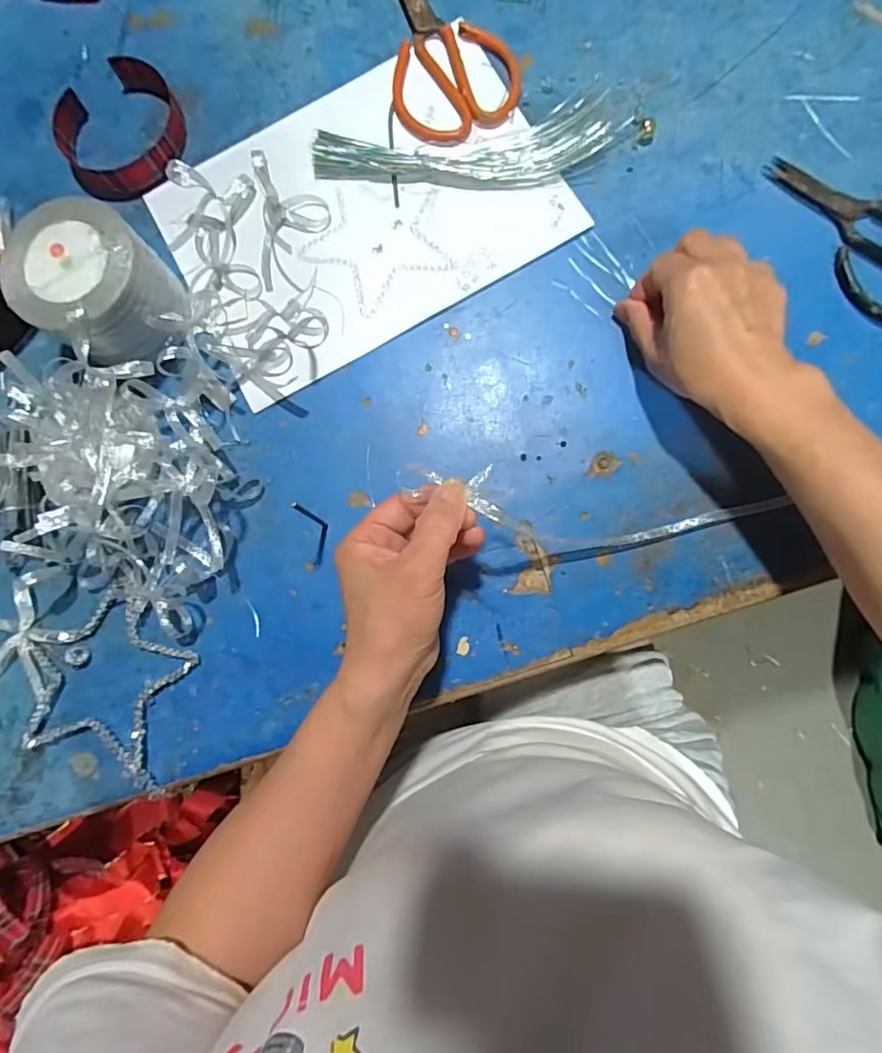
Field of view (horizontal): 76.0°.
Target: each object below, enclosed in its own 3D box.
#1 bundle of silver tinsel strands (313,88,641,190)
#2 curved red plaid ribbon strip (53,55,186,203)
[{"bbox_3d":[0.024,-0.293,0.440,0.242,0.011,0.062,-8,84,3],"label":"bundle of silver tinsel strands"},{"bbox_3d":[-0.259,-0.317,0.456,0.102,0.023,0.101,-28,83,1],"label":"curved red plaid ribbon strip"}]

